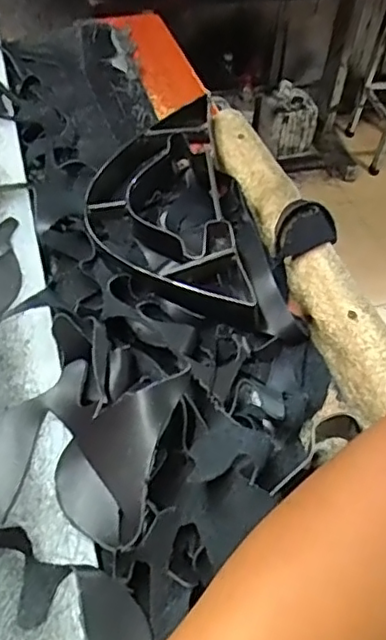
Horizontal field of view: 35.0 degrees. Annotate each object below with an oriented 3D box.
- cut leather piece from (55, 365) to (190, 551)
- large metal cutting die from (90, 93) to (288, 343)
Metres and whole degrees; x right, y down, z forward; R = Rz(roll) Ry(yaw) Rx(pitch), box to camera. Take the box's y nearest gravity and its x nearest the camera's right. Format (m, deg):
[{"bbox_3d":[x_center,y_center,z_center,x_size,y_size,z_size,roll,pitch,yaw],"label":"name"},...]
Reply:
[{"bbox_3d":[-0.047,0.075,0.360,0.058,0.034,0.100,13,45,9],"label":"cut leather piece"},{"bbox_3d":[-0.015,-0.095,0.520,0.131,0.048,0.267,-7,45,-10],"label":"large metal cutting die"}]

